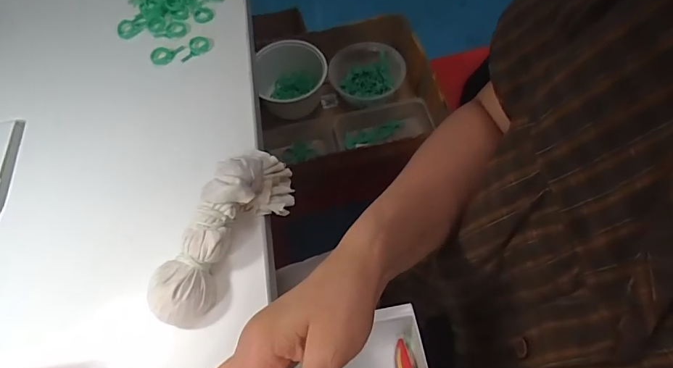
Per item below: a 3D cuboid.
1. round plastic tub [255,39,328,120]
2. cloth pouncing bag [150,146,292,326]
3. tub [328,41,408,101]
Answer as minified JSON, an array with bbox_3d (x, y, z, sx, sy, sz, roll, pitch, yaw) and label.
[{"bbox_3d":[-0.077,-0.177,0.731,0.121,0.088,0.124,-2,61,3],"label":"round plastic tub"},{"bbox_3d":[-0.100,0.035,0.350,0.061,0.052,0.163,27,67,17],"label":"cloth pouncing bag"},{"bbox_3d":[0.053,-0.195,0.743,0.125,0.057,0.122,-2,61,3],"label":"tub"}]

